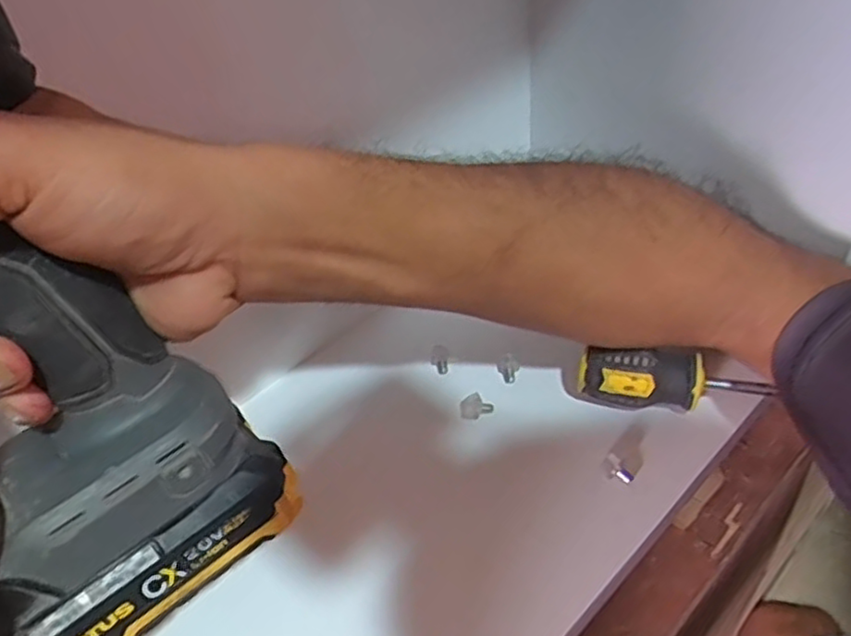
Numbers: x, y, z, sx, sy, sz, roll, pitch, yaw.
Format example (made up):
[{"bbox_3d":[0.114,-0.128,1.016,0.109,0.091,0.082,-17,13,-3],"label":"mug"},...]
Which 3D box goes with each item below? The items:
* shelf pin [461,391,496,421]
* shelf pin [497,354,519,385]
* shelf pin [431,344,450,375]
[{"bbox_3d":[0.027,0.047,0.356,0.018,0.008,0.014,-2,42,6],"label":"shelf pin"},{"bbox_3d":[0.047,0.028,0.373,0.012,0.005,0.018,-11,42,-5],"label":"shelf pin"},{"bbox_3d":[0.008,0.023,0.381,0.011,0.008,0.017,-5,42,2],"label":"shelf pin"}]

